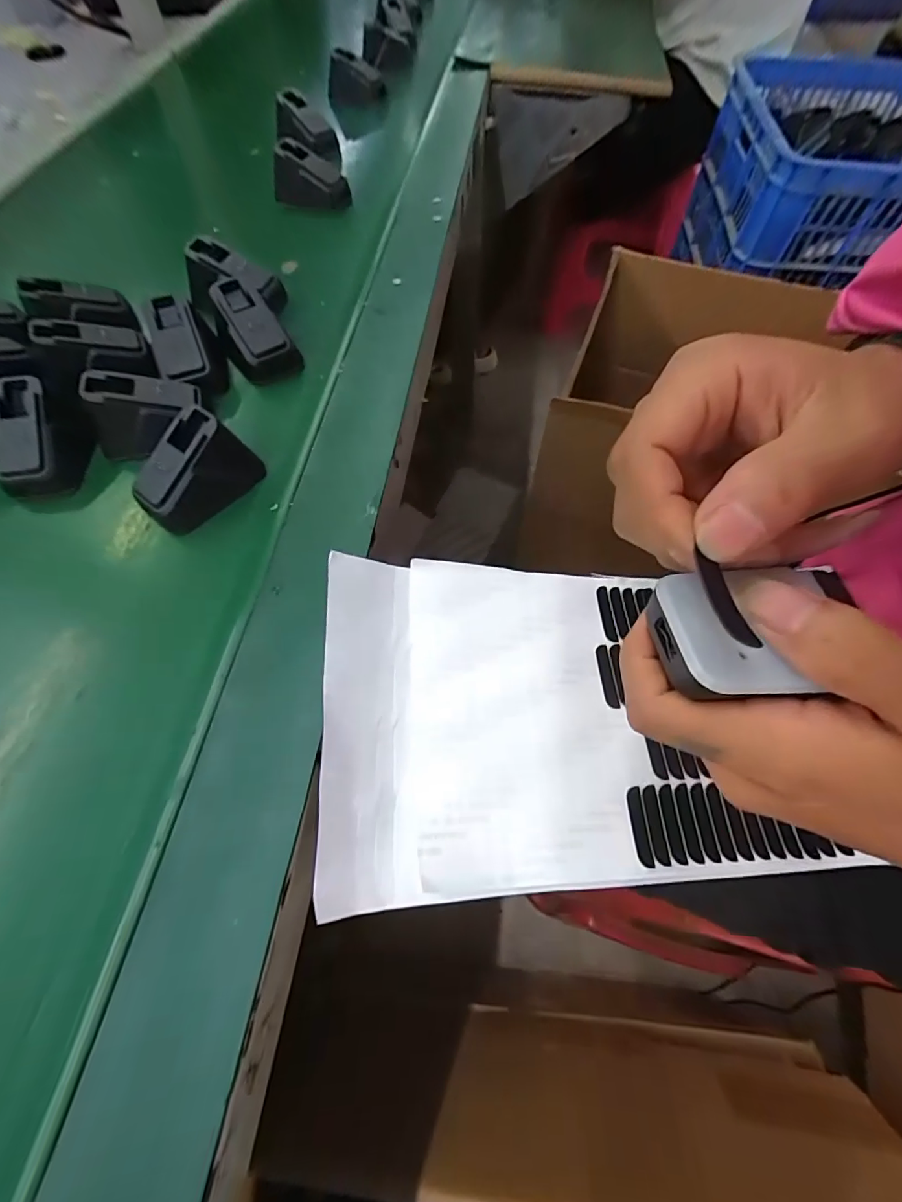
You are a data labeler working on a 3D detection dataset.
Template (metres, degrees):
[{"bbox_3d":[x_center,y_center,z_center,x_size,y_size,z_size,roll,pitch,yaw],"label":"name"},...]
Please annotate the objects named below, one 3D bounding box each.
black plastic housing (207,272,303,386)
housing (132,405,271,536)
[{"bbox_3d":[-0.143,-0.195,0.337,0.041,0.042,0.068,-30,65,-15],"label":"black plastic housing"},{"bbox_3d":[-0.150,-0.075,0.272,0.035,0.041,0.067,28,65,15],"label":"housing"}]

